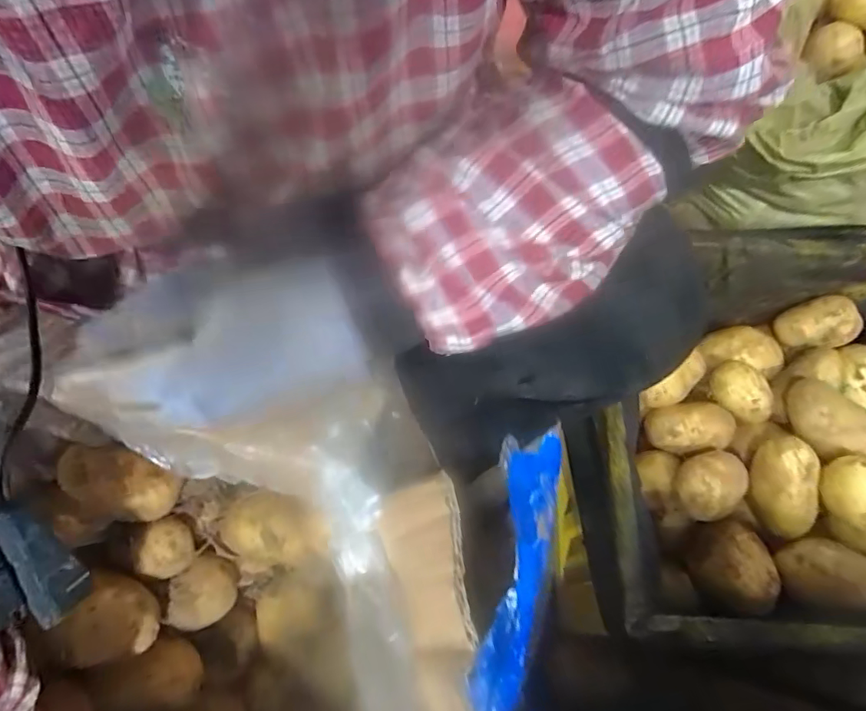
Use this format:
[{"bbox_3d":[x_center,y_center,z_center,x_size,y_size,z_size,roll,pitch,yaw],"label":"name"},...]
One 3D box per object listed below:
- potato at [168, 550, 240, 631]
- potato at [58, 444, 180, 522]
[{"bbox_3d":[-0.216,0.223,0.482,0.049,0.040,0.062,0,61,-1],"label":"potato"},{"bbox_3d":[-0.271,0.108,0.448,0.089,0.052,0.051,23,79,-5],"label":"potato"}]

